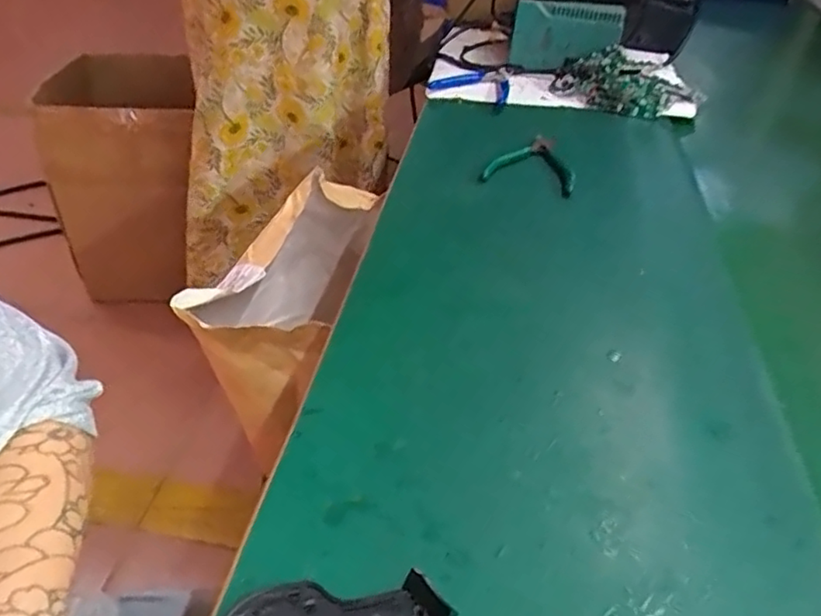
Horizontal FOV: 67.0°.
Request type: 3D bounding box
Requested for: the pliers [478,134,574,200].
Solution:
[{"bbox_3d":[0.127,-0.154,0.646,0.088,0.024,0.134,13,39,9],"label":"pliers"}]

